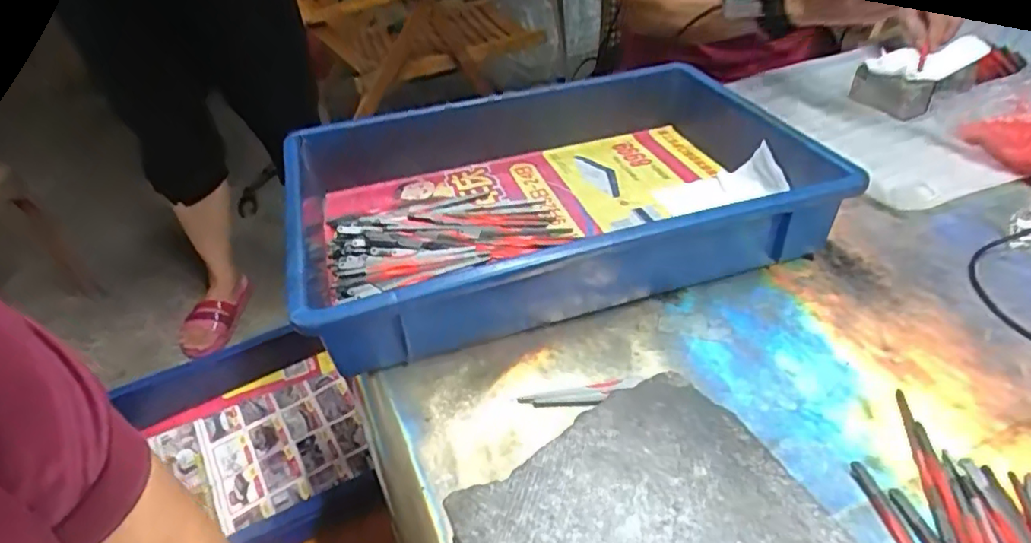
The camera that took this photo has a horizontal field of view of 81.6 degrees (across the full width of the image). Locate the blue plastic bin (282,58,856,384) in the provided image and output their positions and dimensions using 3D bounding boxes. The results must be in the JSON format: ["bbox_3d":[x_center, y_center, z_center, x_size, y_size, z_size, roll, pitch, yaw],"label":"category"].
[{"bbox_3d":[0.022,-0.076,0.535,0.429,0.087,0.295,-13,40,-10],"label":"blue plastic bin"}]

